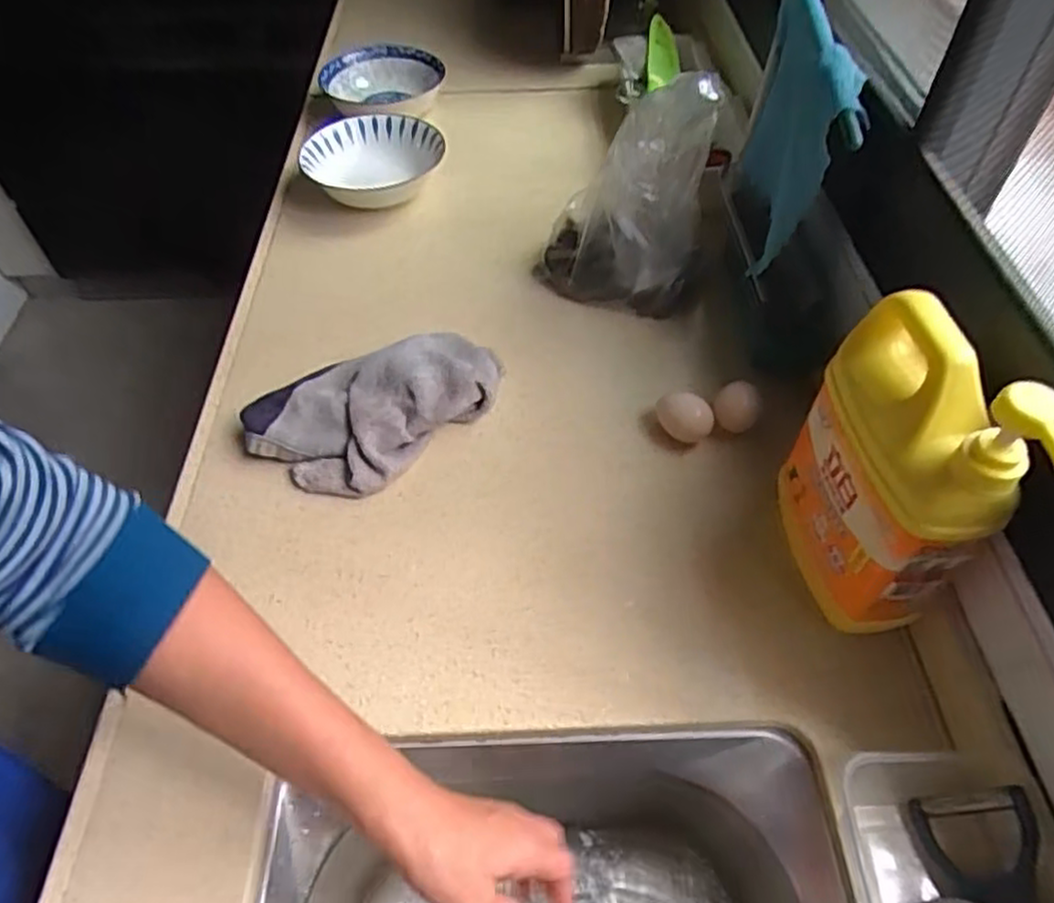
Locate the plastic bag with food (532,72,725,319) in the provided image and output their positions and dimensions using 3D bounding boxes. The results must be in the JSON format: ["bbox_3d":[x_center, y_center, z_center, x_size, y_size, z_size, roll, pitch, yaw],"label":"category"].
[{"bbox_3d":[0.096,-0.257,0.724,0.158,0.242,0.131,2,52,1],"label":"plastic bag with food"}]

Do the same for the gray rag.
[{"bbox_3d":[-0.139,-0.047,0.668,0.228,0.048,0.145,-32,59,-23],"label":"gray rag"}]

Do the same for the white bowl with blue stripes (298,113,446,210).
[{"bbox_3d":[-0.193,-0.356,0.901,0.162,0.058,0.152,0,52,0],"label":"white bowl with blue stripes"}]

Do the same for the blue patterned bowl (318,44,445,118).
[{"bbox_3d":[-0.200,-0.520,1.029,0.168,0.046,0.180,-25,56,-19],"label":"blue patterned bowl"}]

